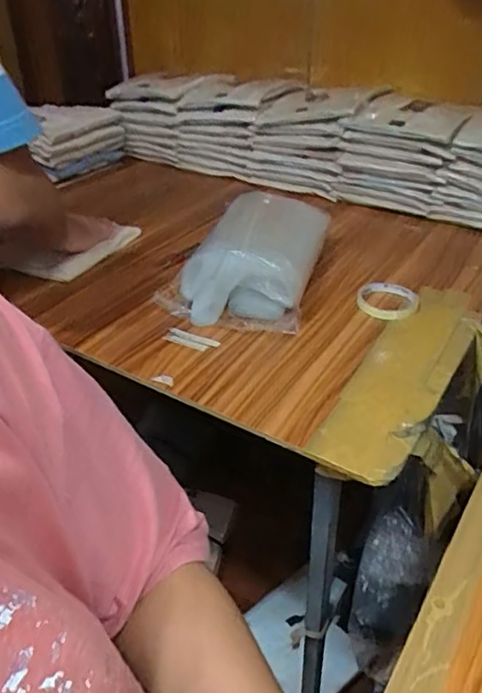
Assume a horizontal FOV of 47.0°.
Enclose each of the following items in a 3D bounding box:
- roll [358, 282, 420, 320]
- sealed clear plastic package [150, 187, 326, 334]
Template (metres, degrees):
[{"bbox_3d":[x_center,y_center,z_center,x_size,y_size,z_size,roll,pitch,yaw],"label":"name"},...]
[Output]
[{"bbox_3d":[0.208,-0.068,0.789,0.077,0.021,0.083,-1,34,1],"label":"roll"},{"bbox_3d":[0.029,-0.130,0.808,0.180,0.101,0.272,13,36,20],"label":"sealed clear plastic package"}]

